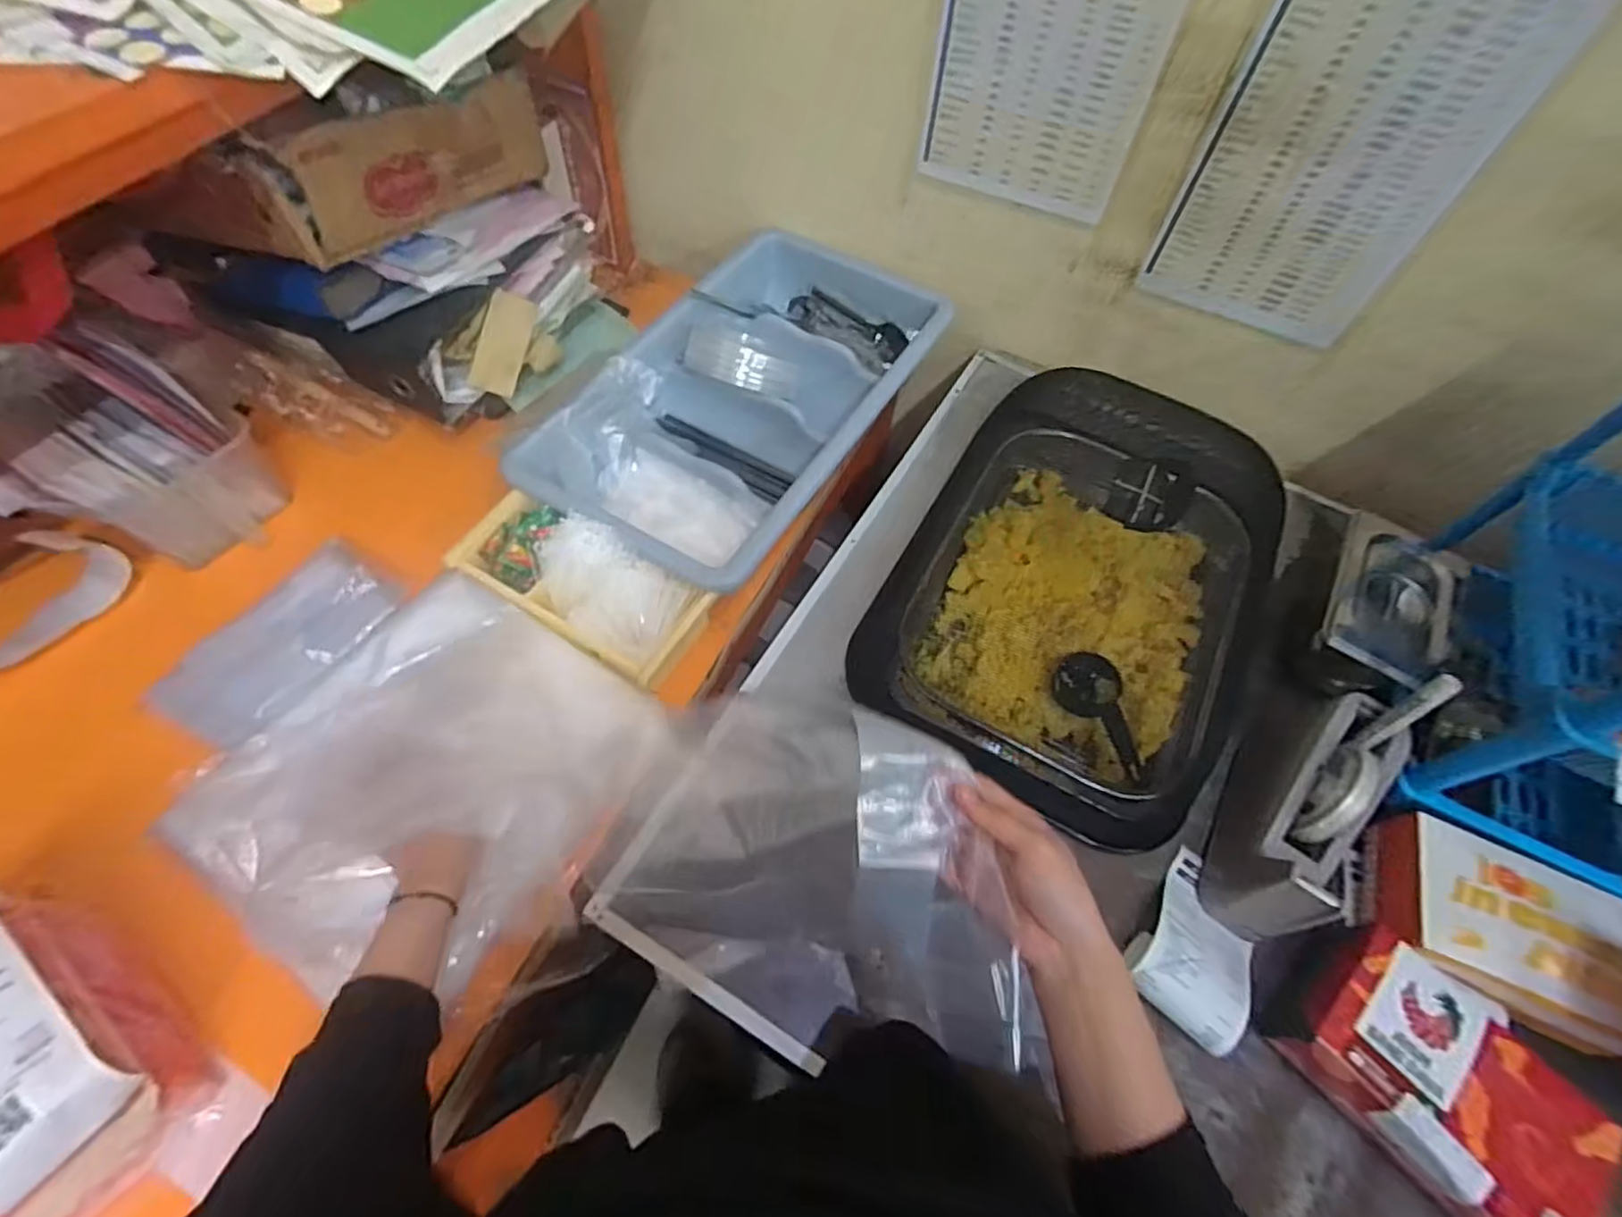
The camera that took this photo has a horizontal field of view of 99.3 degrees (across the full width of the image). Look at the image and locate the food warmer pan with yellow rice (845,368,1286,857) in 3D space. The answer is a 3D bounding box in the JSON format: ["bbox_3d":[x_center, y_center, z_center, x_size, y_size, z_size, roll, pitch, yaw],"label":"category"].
[{"bbox_3d":[0.274,-0.059,0.683,0.313,0.124,0.488,27,61,11],"label":"food warmer pan with yellow rice"}]

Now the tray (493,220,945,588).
[{"bbox_3d":[-0.070,-0.227,0.773,0.274,0.086,0.474,29,62,12],"label":"tray"}]

